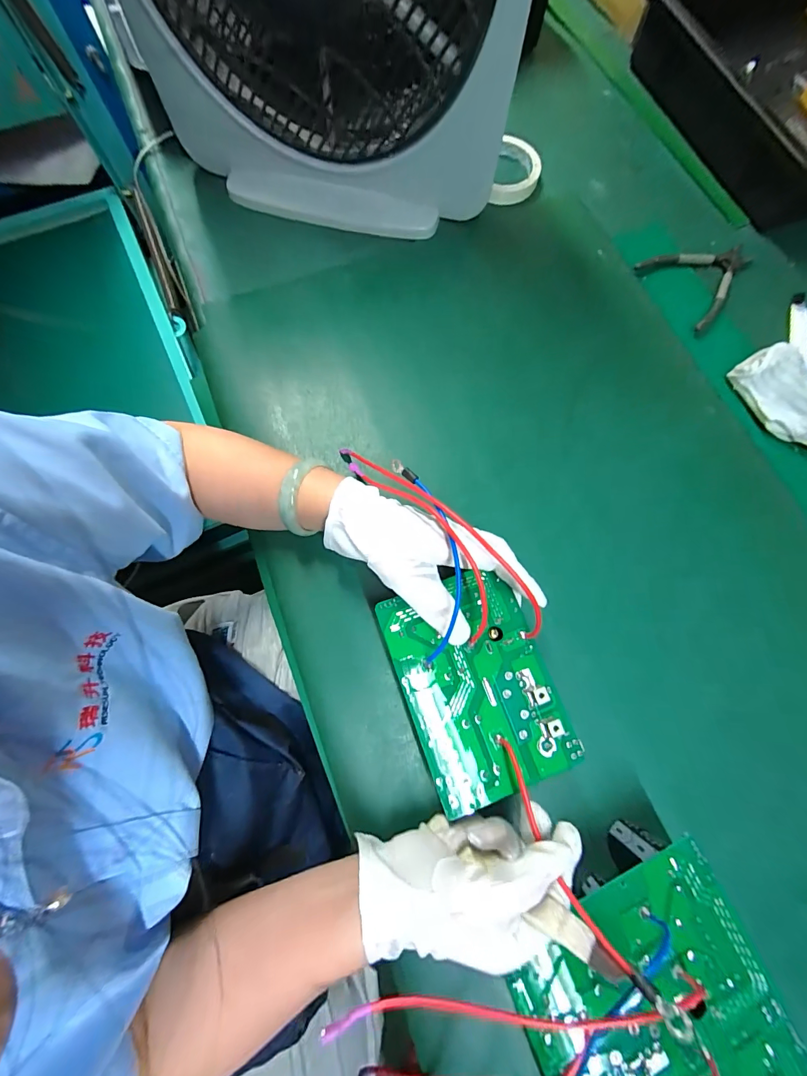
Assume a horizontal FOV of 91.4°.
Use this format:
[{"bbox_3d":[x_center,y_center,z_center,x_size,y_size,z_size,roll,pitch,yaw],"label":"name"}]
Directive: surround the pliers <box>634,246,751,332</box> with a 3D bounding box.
[{"bbox_3d":[0.360,-0.319,0.468,0.136,0.013,0.107,-37,79,-10],"label":"pliers"}]

